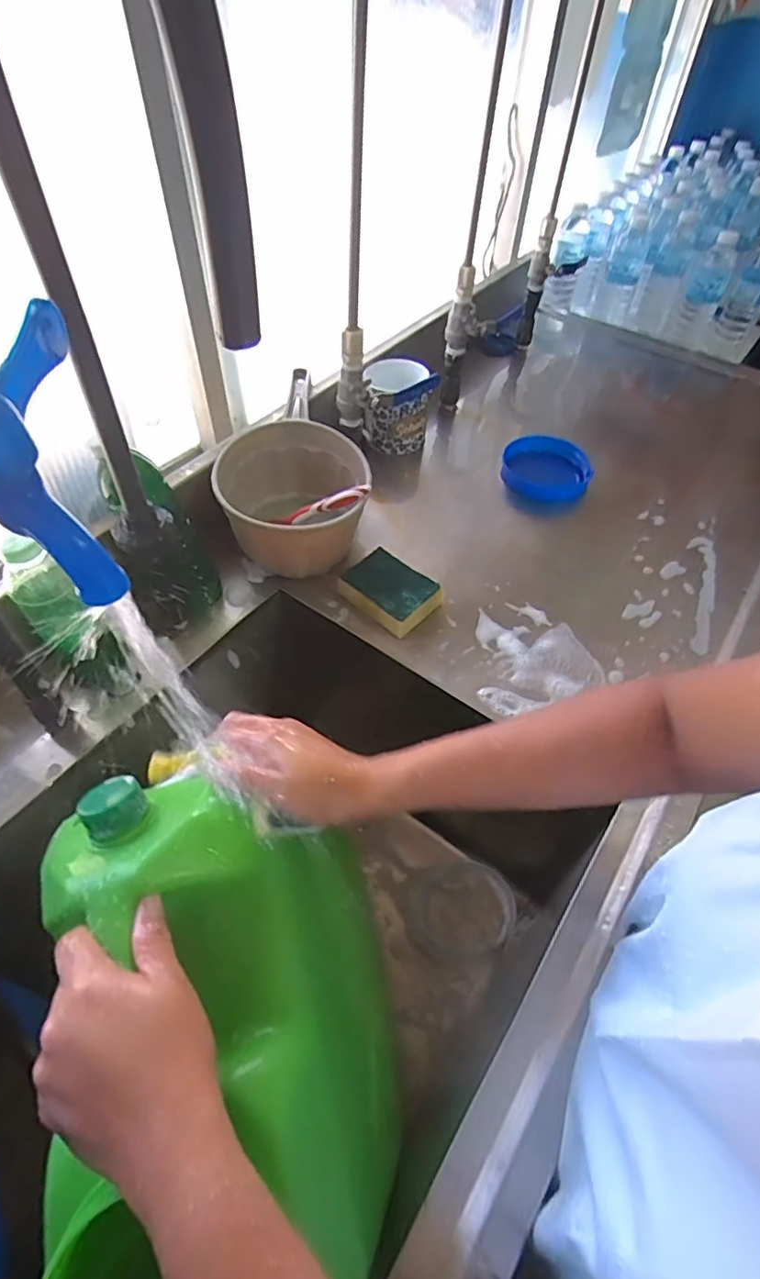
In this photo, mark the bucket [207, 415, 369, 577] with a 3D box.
[{"bbox_3d":[-0.101,-0.153,0.673,0.162,0.119,0.154,1,51,-1],"label":"bucket"}]

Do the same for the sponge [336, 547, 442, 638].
[{"bbox_3d":[0.012,-0.055,0.658,0.103,0.033,0.073,37,59,25],"label":"sponge"}]

